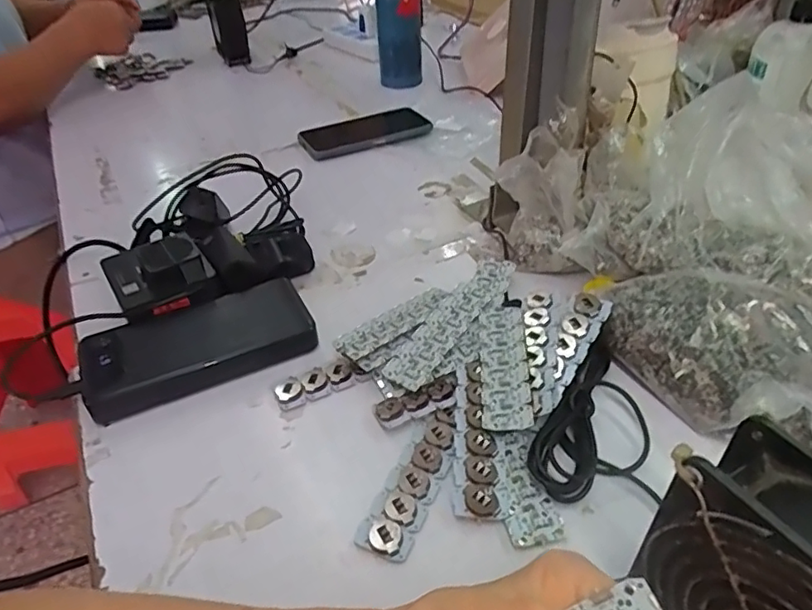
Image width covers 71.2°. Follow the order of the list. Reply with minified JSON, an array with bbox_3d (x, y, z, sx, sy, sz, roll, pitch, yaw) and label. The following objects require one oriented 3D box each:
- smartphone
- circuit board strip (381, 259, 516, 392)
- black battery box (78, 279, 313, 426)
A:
[{"bbox_3d":[-0.053,-0.214,0.705,0.155,0.013,0.077,-20,42,-21],"label":"smartphone"},{"bbox_3d":[0.038,0.006,0.416,0.029,0.007,0.149,27,49,24],"label":"circuit board strip"},{"bbox_3d":[-0.146,0.028,0.405,0.151,0.026,0.067,-19,42,-20],"label":"black battery box"}]

